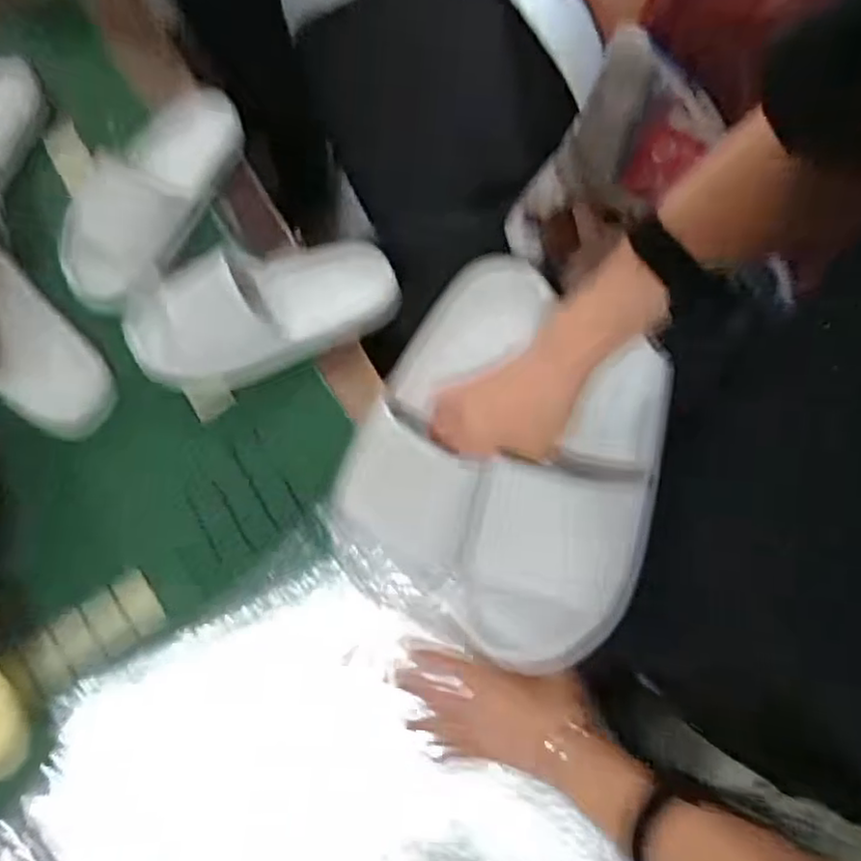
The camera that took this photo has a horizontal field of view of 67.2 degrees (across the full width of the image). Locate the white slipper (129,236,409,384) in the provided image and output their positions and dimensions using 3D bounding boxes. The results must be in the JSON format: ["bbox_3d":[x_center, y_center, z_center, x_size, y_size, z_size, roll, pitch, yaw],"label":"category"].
[{"bbox_3d":[-0.163,-0.122,0.638,0.257,0.057,0.115,-23,74,-5],"label":"white slipper"}]

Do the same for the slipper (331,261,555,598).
[{"bbox_3d":[0.007,-0.015,0.481,0.099,0.061,0.253,19,77,7],"label":"slipper"}]

